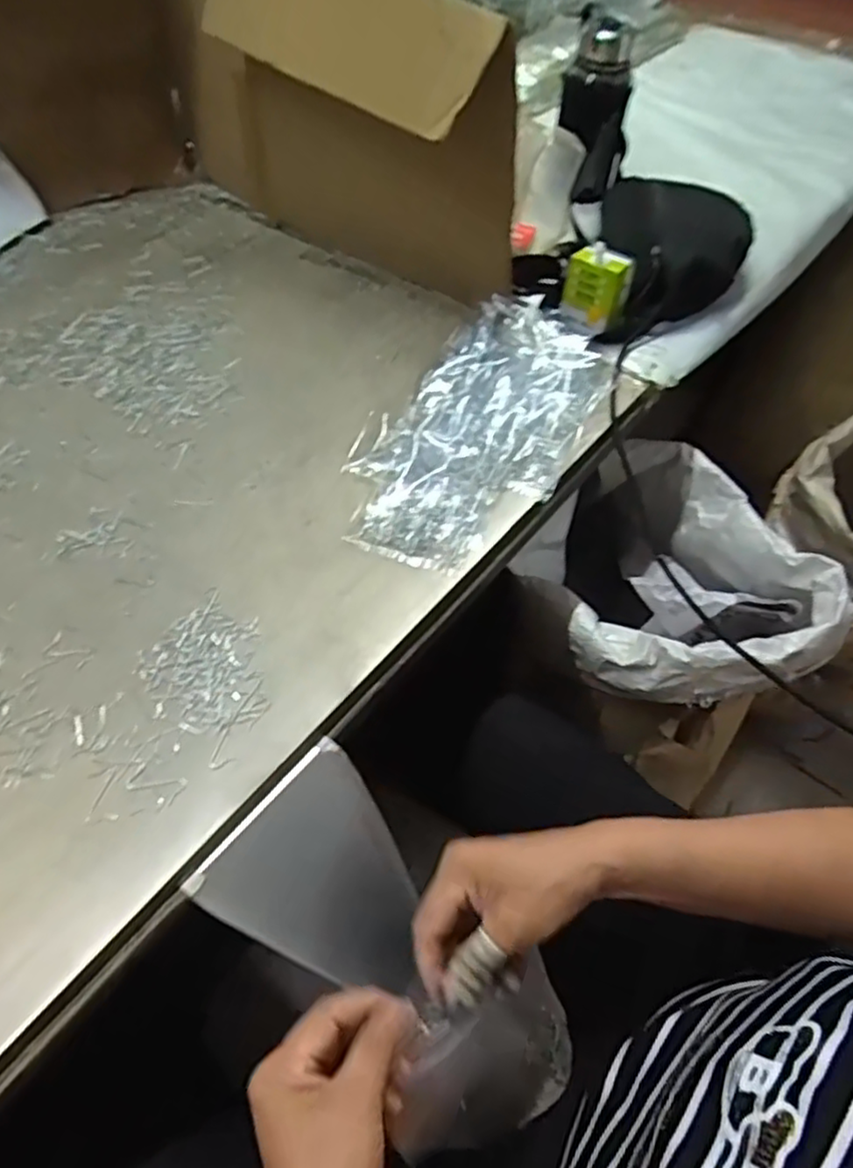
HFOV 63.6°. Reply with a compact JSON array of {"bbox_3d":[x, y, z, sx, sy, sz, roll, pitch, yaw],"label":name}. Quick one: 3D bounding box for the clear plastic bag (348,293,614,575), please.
[{"bbox_3d":[0.047,-0.148,0.597,0.161,0.025,0.330,22,56,16],"label":"clear plastic bag"}]

